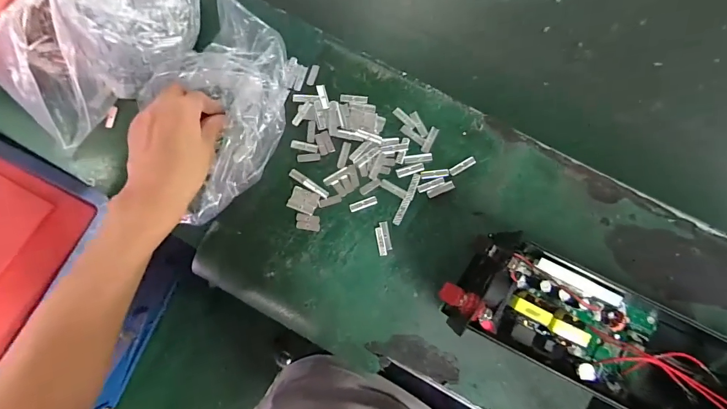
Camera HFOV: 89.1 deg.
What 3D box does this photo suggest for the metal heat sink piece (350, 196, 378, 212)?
[{"bbox_3d":[0.000,0.000,0.407,0.031,0.004,0.009,-19,81,-3],"label":"metal heat sink piece"}]

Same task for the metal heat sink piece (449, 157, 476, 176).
[{"bbox_3d":[0.111,-0.043,0.411,0.032,0.004,0.009,-28,82,-5],"label":"metal heat sink piece"}]

